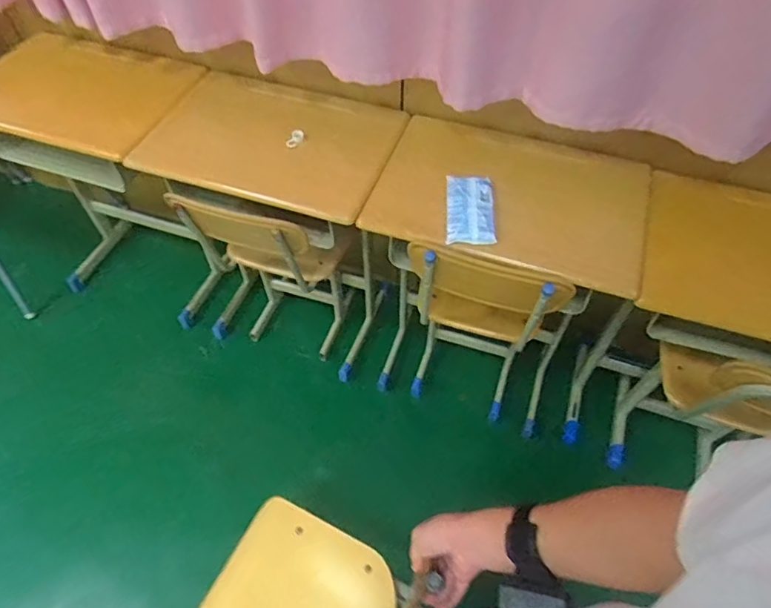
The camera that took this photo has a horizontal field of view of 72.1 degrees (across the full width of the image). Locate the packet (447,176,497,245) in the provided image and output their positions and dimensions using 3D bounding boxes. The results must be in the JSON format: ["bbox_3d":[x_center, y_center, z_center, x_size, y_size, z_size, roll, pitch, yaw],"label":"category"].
[{"bbox_3d":[0.193,-0.214,1.196,0.102,0.019,0.224,3,49,4],"label":"packet"}]

